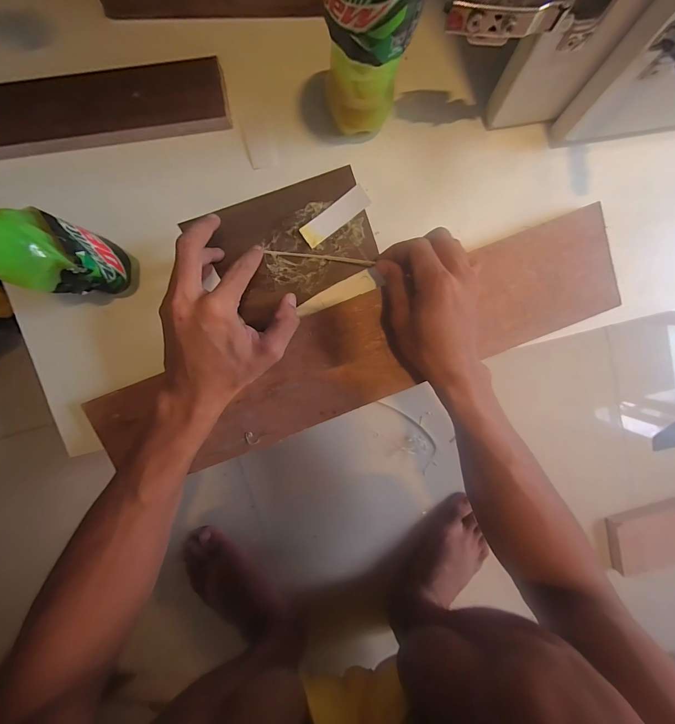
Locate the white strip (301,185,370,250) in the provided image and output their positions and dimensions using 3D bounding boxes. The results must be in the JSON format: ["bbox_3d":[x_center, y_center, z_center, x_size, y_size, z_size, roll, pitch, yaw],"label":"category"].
[{"bbox_3d":[-0.002,-0.148,0.317,0.076,0.004,0.023,-38,99,1],"label":"white strip"}]

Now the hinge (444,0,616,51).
[{"bbox_3d":[0.133,-0.244,0.213,0.120,0.051,0.033,-11,98,-1],"label":"hinge"}]

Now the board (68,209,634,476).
[{"bbox_3d":[0.020,-0.008,0.323,0.547,0.015,0.109,-22,92,1],"label":"board"}]

